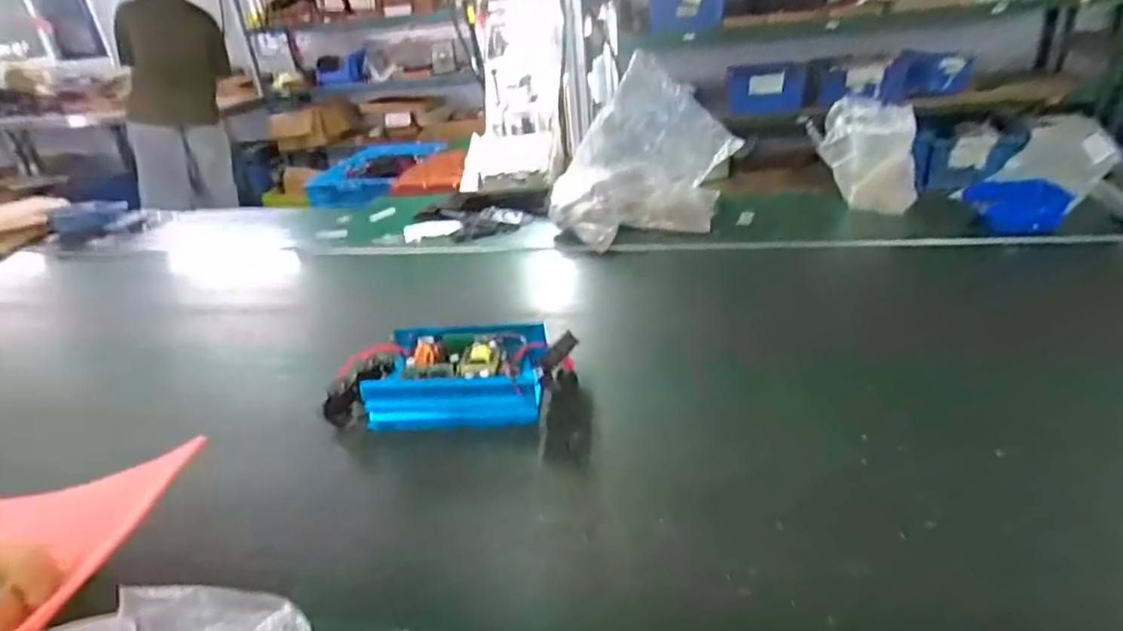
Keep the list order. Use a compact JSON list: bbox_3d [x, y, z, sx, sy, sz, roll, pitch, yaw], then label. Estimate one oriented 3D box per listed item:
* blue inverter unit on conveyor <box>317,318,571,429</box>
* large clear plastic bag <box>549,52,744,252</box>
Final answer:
[{"bbox_3d":[-0.143,0.071,0.816,0.313,0.077,0.159,-3,28,5],"label":"blue inverter unit on conveyor"},{"bbox_3d":[0.156,-0.321,1.185,0.358,0.296,0.227,-3,28,5],"label":"large clear plastic bag"}]

